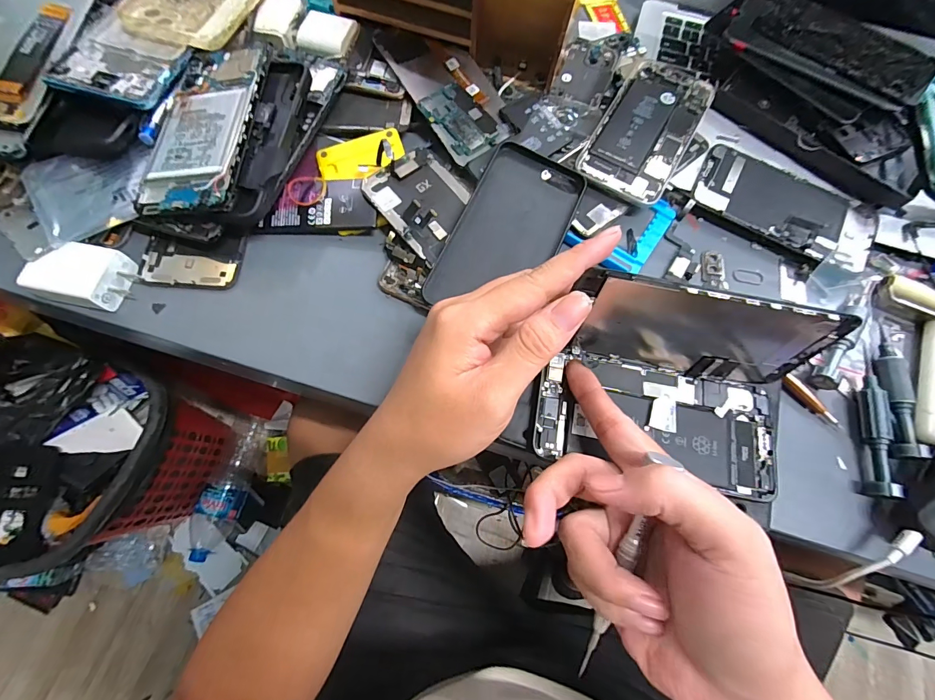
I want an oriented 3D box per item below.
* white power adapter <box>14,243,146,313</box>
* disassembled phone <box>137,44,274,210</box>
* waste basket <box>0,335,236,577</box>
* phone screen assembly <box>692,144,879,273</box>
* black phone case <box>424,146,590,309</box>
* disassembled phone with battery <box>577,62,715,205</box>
[{"bbox_3d":[-0.270,-0.052,0.281,0.051,0.028,0.043,14,70,2],"label":"white power adapter"},{"bbox_3d":[-0.194,-0.169,0.293,0.071,0.015,0.153,4,70,-2],"label":"disassembled phone"},{"bbox_3d":[-0.651,0.178,0.692,0.292,0.385,0.301,1,70,-3],"label":"waste basket"},{"bbox_3d":[0.264,-0.122,0.330,0.142,0.013,0.075,31,72,8],"label":"phone screen assembly"},{"bbox_3d":[0.034,-0.093,0.306,0.078,0.011,0.153,23,71,5],"label":"black phone case"},{"bbox_3d":[0.157,-0.194,0.348,0.077,0.008,0.149,30,72,7],"label":"disassembled phone with battery"}]

